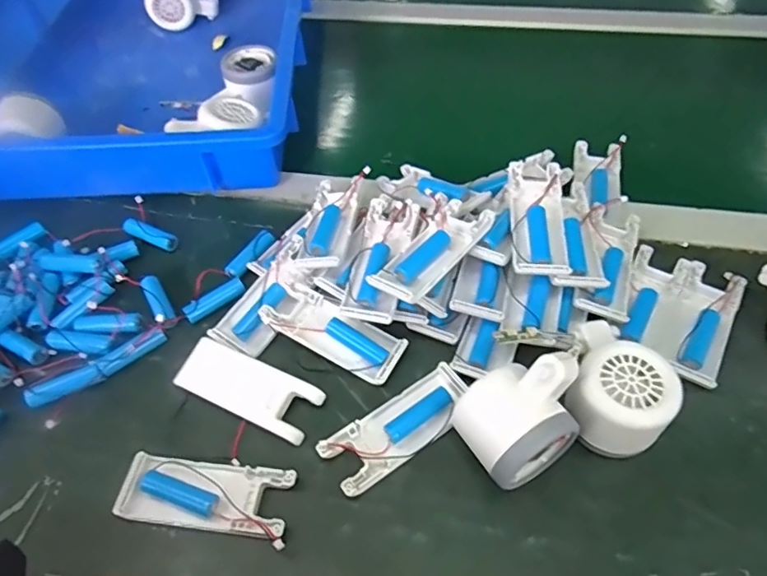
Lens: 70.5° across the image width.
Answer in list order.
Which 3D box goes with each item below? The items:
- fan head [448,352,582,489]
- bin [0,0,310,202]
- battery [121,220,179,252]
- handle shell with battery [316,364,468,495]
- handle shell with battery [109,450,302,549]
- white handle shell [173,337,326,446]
[{"bbox_3d":[0.080,0.077,0.325,0.069,0.076,0.057,-26,57,-15],"label":"fan head"},{"bbox_3d":[-0.267,-0.305,0.630,0.372,0.091,0.525,-1,54,3],"label":"bin"},{"bbox_3d":[-0.205,-0.046,0.476,0.046,0.015,0.016,23,57,-3],"label":"battery"},{"bbox_3d":[0.011,0.091,0.360,0.104,0.013,0.040,-30,58,-18],"label":"handle shell with battery"},{"bbox_3d":[-0.109,0.131,0.339,0.104,0.014,0.041,6,54,8],"label":"handle shell with battery"},{"bbox_3d":[-0.095,0.071,0.379,0.102,0.018,0.038,20,58,17],"label":"white handle shell"}]

